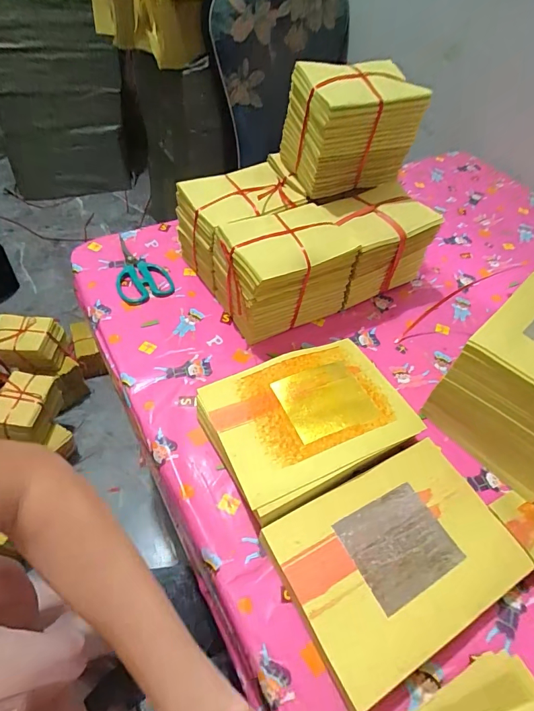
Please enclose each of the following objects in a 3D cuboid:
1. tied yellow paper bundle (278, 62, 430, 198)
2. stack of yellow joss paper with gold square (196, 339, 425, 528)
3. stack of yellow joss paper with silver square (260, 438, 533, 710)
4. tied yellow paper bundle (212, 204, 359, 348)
[{"bbox_3d":[0.120,-0.336,0.611,0.160,0.146,0.126,-12,54,-15],"label":"tied yellow paper bundle"},{"bbox_3d":[0.049,0.075,0.497,0.227,0.051,0.170,-22,57,-21],"label":"stack of yellow joss paper with gold square"},{"bbox_3d":[0.129,0.200,0.416,0.225,0.033,0.158,-21,57,-20],"label":"stack of yellow joss paper with silver square"},{"bbox_3d":[0.023,-0.118,0.596,0.170,0.131,0.124,-20,57,-20],"label":"tied yellow paper bundle"}]

